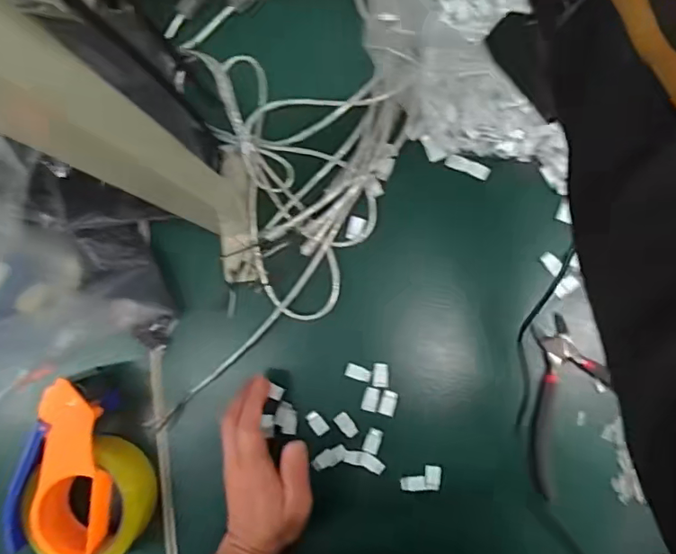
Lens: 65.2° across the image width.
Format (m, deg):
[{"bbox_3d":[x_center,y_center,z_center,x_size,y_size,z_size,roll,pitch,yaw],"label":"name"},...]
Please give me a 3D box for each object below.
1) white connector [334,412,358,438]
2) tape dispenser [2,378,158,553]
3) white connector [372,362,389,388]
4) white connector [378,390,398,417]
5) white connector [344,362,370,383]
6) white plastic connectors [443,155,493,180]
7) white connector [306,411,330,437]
[{"bbox_3d":[0.007,0.133,0.474,0.013,0.004,0.023,-40,84,2],"label":"white connector"},{"bbox_3d":[-0.214,0.172,0.464,0.102,0.070,0.155,13,89,4],"label":"tape dispenser"},{"bbox_3d":[0.038,0.089,0.477,0.015,0.004,0.022,-1,88,4],"label":"white connector"},{"bbox_3d":[0.045,0.113,0.474,0.014,0.005,0.021,15,89,4],"label":"white connector"},{"bbox_3d":[0.018,0.087,0.478,0.024,0.004,0.012,23,89,-6],"label":"white connector"},{"bbox_3d":[0.118,-0.100,0.481,0.041,0.009,0.012,20,90,4],"label":"white plastic connectors"},{"bbox_3d":[-0.019,0.132,0.476,0.012,0.004,0.023,-39,84,2],"label":"white connector"}]

